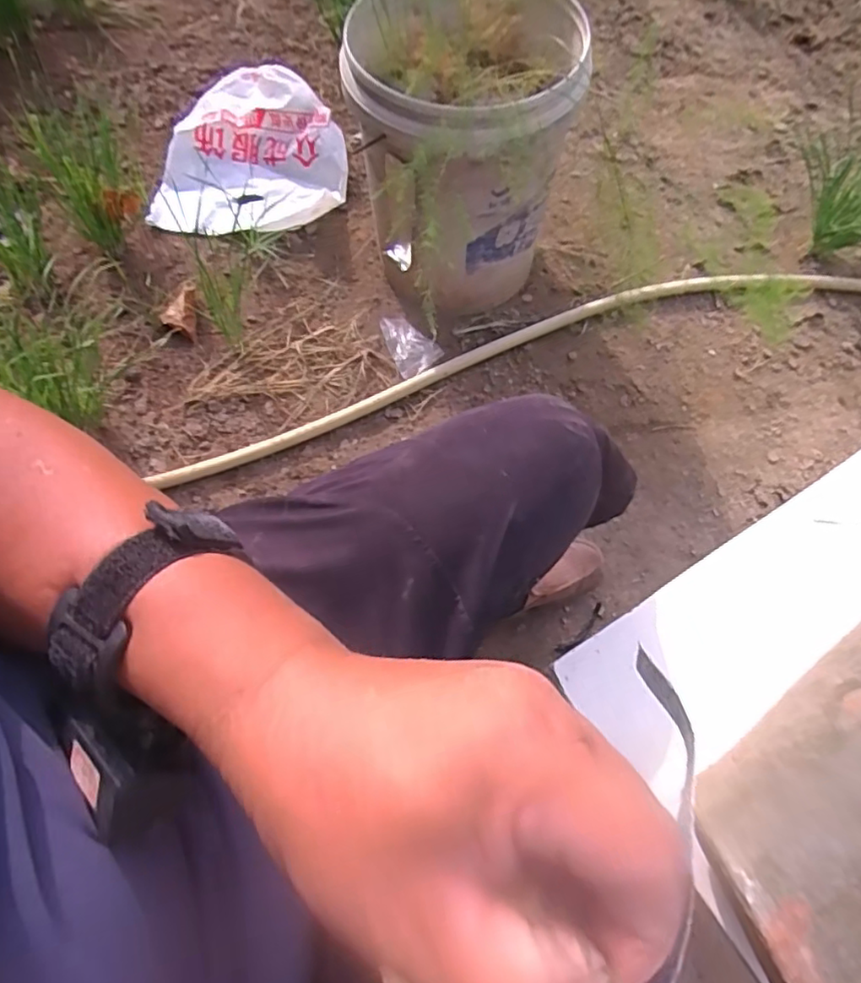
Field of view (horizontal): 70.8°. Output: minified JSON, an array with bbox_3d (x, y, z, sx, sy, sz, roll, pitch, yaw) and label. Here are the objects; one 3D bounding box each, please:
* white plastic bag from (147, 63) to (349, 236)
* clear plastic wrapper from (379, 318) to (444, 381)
[{"bbox_3d":[-0.321,-0.615,1.120,0.341,0.114,0.354,0,66,1],"label":"white plastic bag"},{"bbox_3d":[-0.033,-0.239,0.977,0.074,0.015,0.117,-25,68,-10],"label":"clear plastic wrapper"}]

